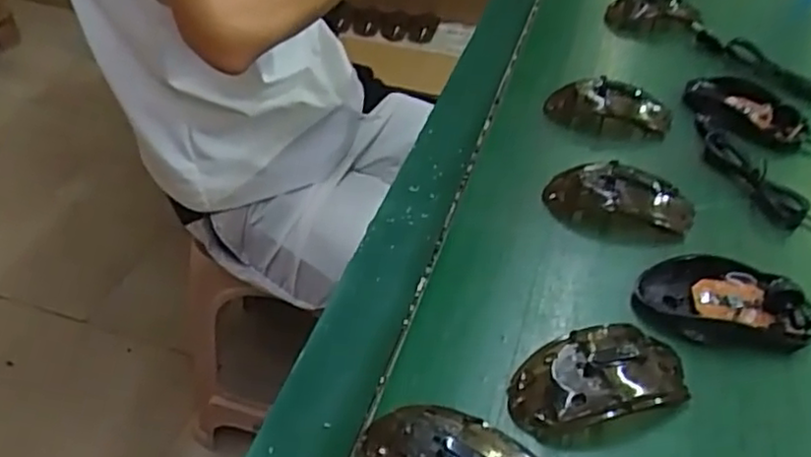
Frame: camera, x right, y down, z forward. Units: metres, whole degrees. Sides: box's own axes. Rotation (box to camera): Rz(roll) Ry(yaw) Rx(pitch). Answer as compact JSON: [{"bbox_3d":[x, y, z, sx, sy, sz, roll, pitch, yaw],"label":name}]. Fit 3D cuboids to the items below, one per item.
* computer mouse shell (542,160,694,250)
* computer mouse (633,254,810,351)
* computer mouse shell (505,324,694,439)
[{"bbox_3d":[0.162,-0.019,0.531,0.108,0.029,0.058,14,41,9],"label":"computer mouse shell"},{"bbox_3d":[0.212,0.047,0.468,0.107,0.023,0.062,4,43,-1],"label":"computer mouse"},{"bbox_3d":[0.113,0.086,0.413,0.106,0.032,0.057,-12,44,-20],"label":"computer mouse shell"}]

